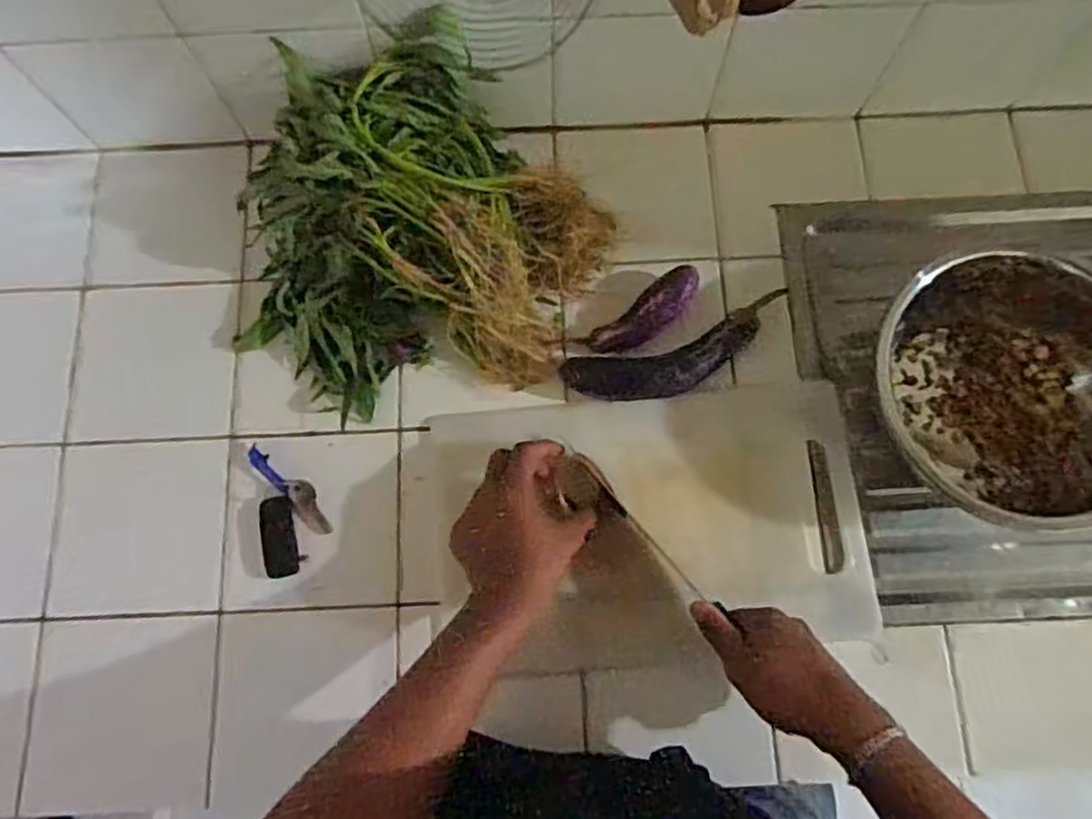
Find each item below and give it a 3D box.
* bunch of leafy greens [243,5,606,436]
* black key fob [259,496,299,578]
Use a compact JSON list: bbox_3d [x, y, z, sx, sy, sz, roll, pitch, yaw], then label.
[{"bbox_3d":[-0.132,-0.152,0.648,0.308,0.120,0.325,-40,79,-8],"label":"bunch of leafy greens"},{"bbox_3d":[-0.237,0.113,0.646,0.030,0.010,0.068,-9,77,-2],"label":"black key fob"}]

